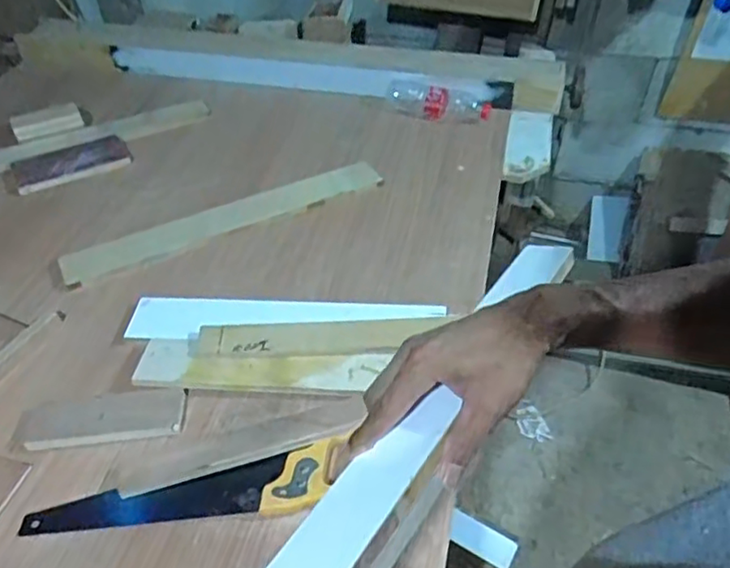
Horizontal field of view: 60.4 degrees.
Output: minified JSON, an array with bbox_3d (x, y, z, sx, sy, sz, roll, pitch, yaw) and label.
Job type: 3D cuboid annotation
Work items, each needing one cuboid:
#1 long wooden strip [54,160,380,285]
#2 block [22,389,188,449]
[{"bbox_3d":[-0.231,-0.115,1.084,0.552,0.017,0.064,-21,62,-20],"label":"long wooden strip"},{"bbox_3d":[-0.336,0.173,0.808,0.203,0.012,0.064,-4,45,-3],"label":"block"}]

